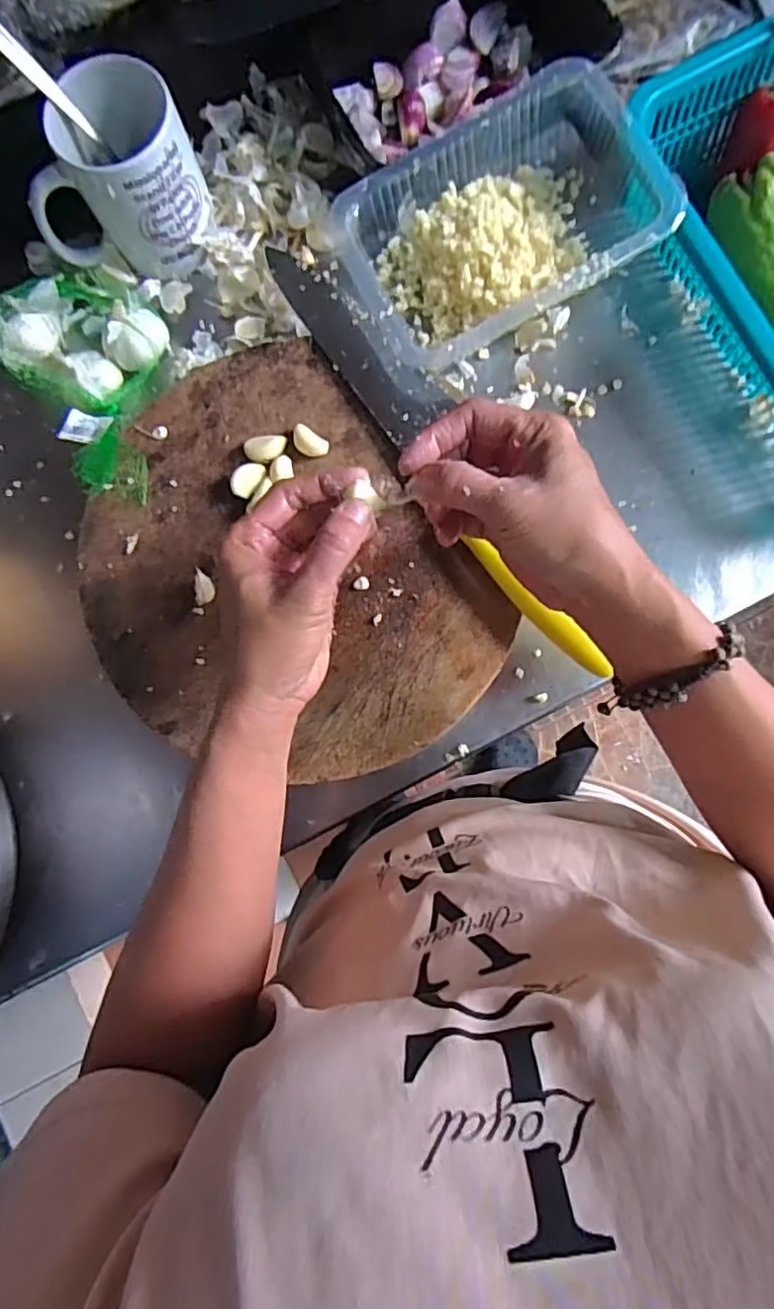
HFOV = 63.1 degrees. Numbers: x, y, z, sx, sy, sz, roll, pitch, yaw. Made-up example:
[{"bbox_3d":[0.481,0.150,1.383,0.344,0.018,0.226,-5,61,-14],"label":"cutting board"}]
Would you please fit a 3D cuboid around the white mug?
[{"bbox_3d":[-0.182,-0.323,0.429,0.108,0.086,0.074,-3,85,2],"label":"white mug"}]

